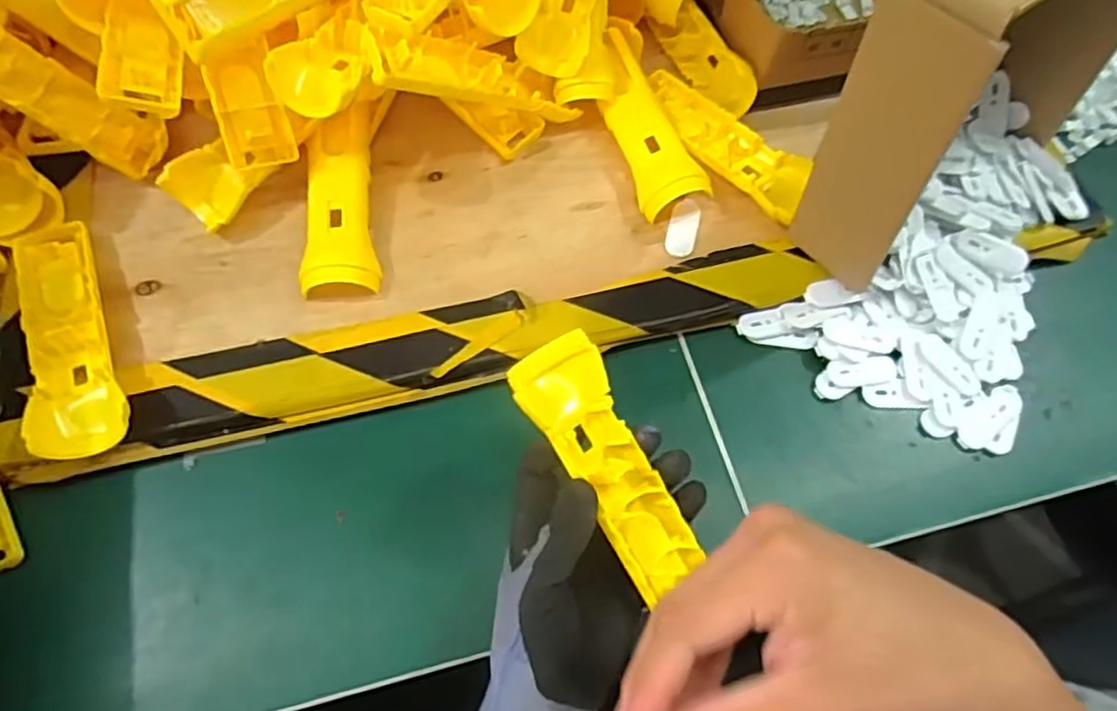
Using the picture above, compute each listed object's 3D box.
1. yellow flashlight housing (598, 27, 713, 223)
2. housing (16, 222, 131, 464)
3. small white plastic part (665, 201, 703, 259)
[{"bbox_3d":[0.058,-0.170,0.494,0.045,0.022,0.144,-21,71,-11],"label":"yellow flashlight housing"},{"bbox_3d":[-0.303,-0.015,0.414,0.047,0.033,0.165,-23,71,-10],"label":"housing"},{"bbox_3d":[0.088,-0.090,0.473,0.021,0.004,0.048,16,69,3],"label":"small white plastic part"}]

